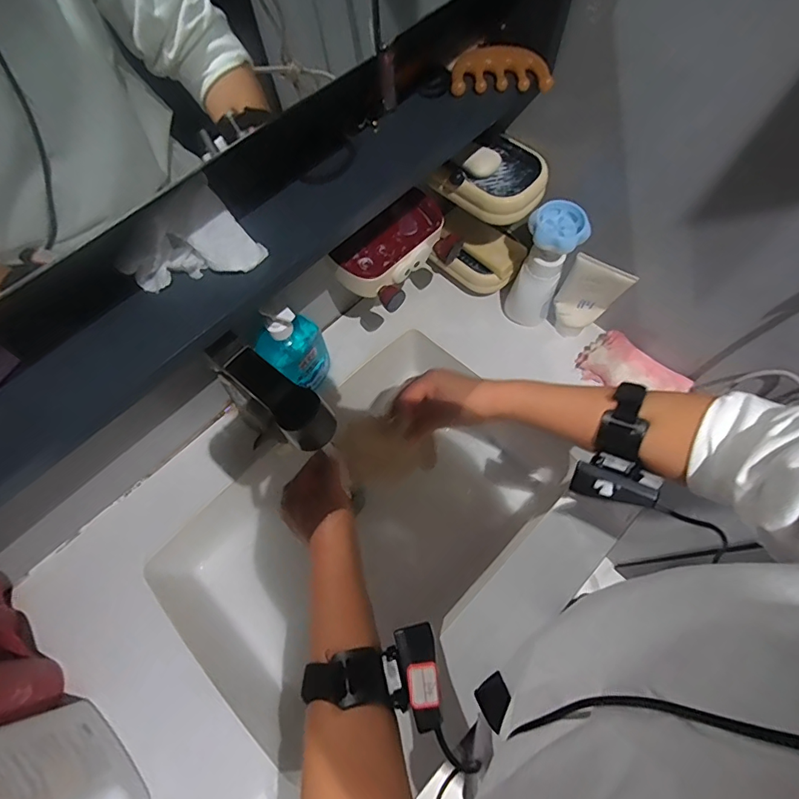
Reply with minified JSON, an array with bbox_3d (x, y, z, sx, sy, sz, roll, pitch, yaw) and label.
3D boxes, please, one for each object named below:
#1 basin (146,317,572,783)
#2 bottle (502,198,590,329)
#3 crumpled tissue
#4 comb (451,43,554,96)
[{"bbox_3d":[-0.048,0.171,0.662,0.333,0.106,0.515,42,74,17],"label":"basin"},{"bbox_3d":[0.198,-0.179,0.647,0.067,0.187,0.063,-1,67,1],"label":"bottle"},{"bbox_3d":[-0.166,-0.120,0.361,0.099,0.046,0.061,-35,70,-13],"label":"crumpled tissue"},{"bbox_3d":[0.101,-0.331,0.462,0.098,0.017,0.054,-3,67,0],"label":"comb"}]

